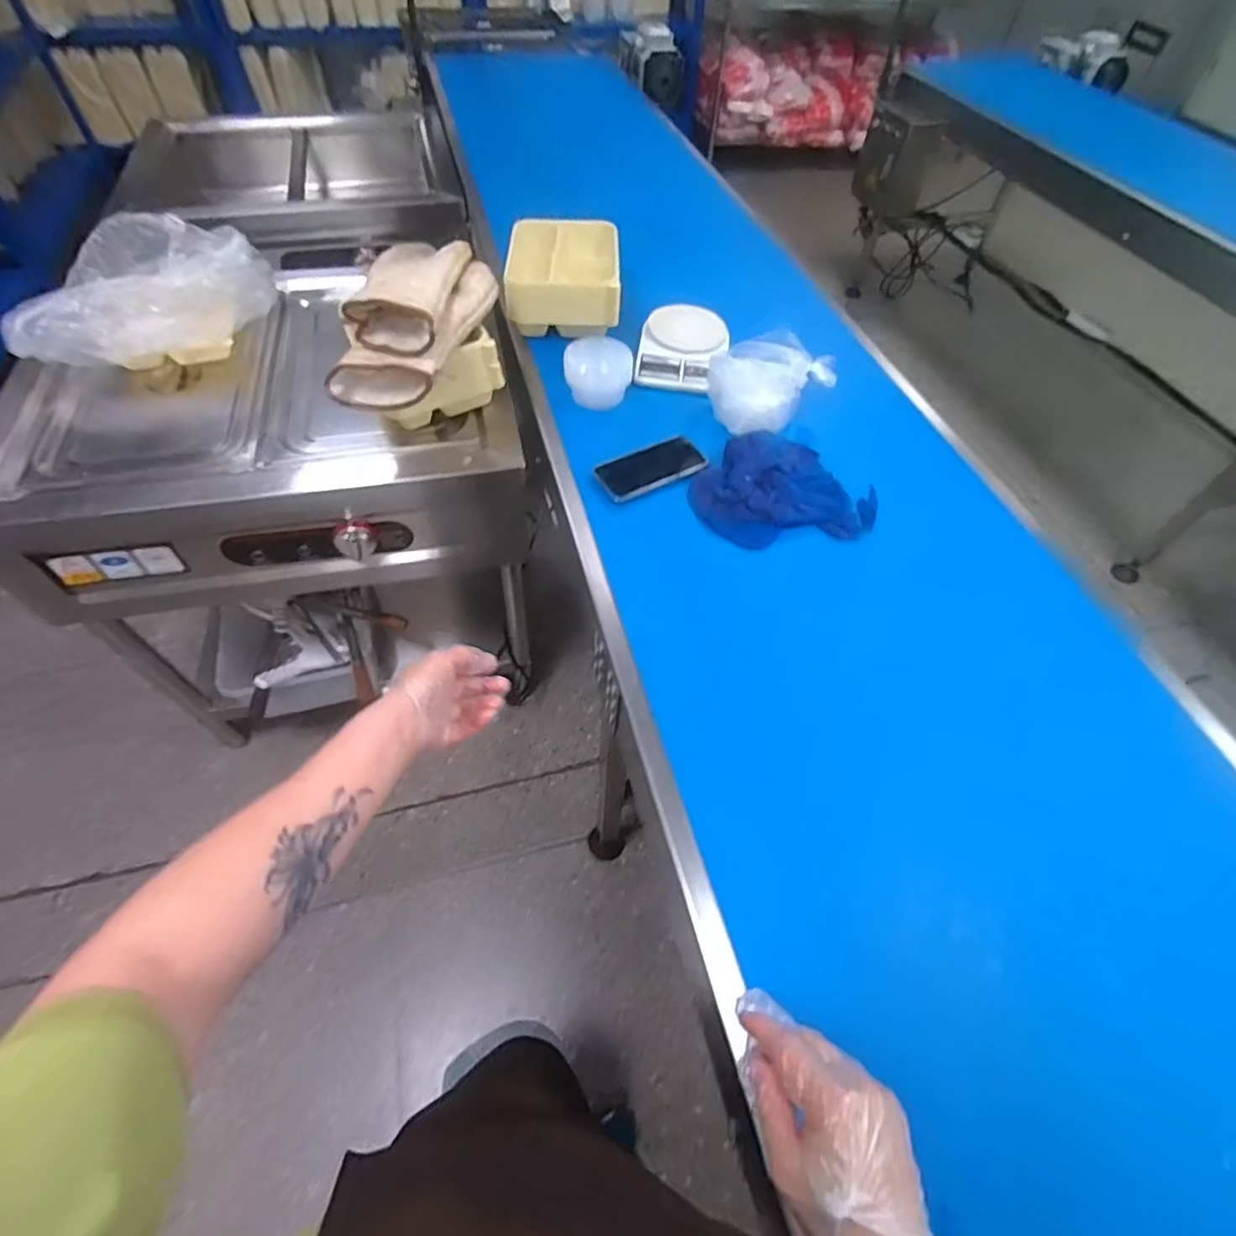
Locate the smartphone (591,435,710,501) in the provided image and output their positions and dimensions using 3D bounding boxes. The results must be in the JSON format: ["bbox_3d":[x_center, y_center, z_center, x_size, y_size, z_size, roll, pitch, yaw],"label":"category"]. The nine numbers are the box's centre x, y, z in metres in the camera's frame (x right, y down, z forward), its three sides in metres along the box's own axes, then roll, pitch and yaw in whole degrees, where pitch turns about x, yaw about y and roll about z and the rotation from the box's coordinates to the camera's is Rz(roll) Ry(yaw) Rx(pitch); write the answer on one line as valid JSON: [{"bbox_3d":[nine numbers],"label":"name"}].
[{"bbox_3d":[0.050,-0.210,0.867,0.159,0.014,0.074,-26,64,-21],"label":"smartphone"}]

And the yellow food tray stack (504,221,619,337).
[{"bbox_3d":[-0.094,-0.577,1.061,0.186,0.098,0.249,2,54,-5],"label":"yellow food tray stack"}]

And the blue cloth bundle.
[{"bbox_3d":[0.231,-0.179,0.858,0.262,0.055,0.161,-4,55,-9],"label":"blue cloth bundle"}]

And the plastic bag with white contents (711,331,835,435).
[{"bbox_3d":[0.231,-0.346,0.921,0.181,0.095,0.127,-26,61,-22],"label":"plastic bag with white contents"}]

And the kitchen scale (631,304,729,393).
[{"bbox_3d":[0.110,-0.453,1.042,0.152,0.043,0.201,13,54,4],"label":"kitchen scale"}]

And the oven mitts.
[{"bbox_3d":[-0.276,-0.433,0.878,0.163,0.116,0.313,6,54,-1],"label":"oven mitts"}]

